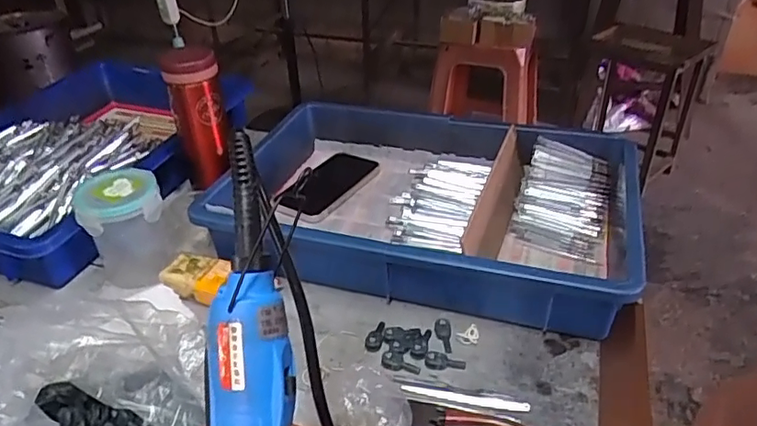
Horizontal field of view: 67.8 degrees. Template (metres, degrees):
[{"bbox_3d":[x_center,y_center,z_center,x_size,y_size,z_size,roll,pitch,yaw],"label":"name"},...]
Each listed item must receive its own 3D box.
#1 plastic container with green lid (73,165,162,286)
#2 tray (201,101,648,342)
[{"bbox_3d":[-0.260,0.020,0.583,0.079,0.111,0.069,-13,35,-17],"label":"plastic container with green lid"},{"bbox_3d":[0.052,-0.010,0.640,0.433,0.103,0.274,10,36,17],"label":"tray"}]

